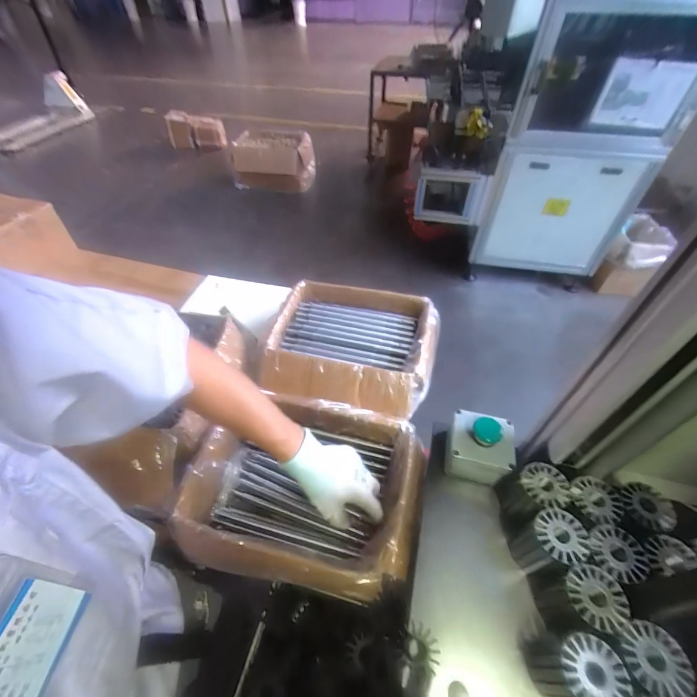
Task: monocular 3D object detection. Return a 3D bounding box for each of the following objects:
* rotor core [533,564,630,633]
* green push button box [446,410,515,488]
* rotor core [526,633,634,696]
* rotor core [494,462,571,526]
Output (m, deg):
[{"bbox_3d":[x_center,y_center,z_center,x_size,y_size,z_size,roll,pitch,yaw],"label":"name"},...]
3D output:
[{"bbox_3d":[0.232,0.261,0.356,0.058,0.077,0.053,-4,48,-4],"label":"rotor core"},{"bbox_3d":[0.175,0.133,0.473,0.084,0.083,0.076,11,48,10],"label":"green push button box"},{"bbox_3d":[0.208,0.299,0.321,0.054,0.077,0.051,0,48,0],"label":"rotor core"},{"bbox_3d":[0.226,0.183,0.426,0.054,0.077,0.058,1,48,0],"label":"rotor core"}]

